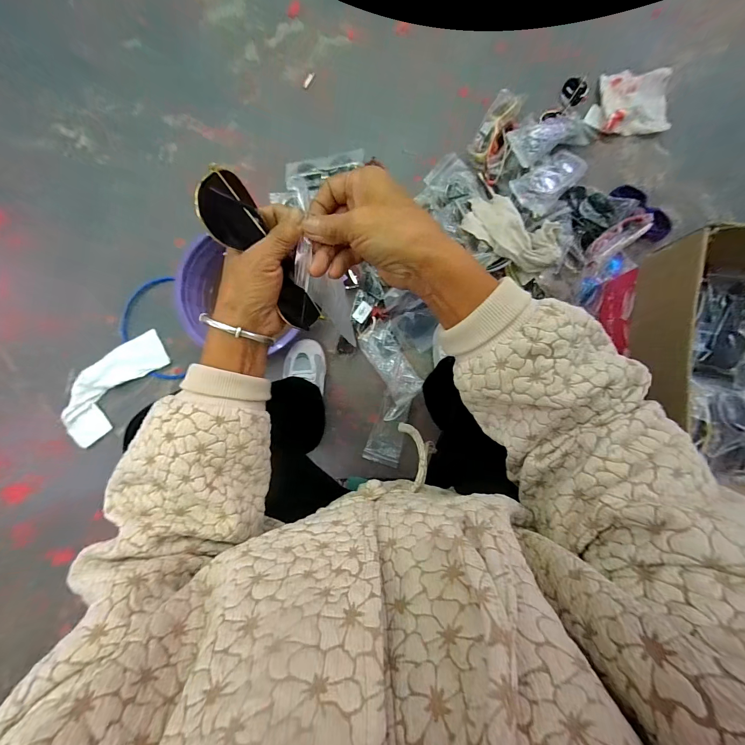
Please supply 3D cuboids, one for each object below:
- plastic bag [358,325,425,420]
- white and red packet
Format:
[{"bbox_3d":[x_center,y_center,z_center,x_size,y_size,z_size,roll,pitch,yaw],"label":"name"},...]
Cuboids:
[{"bbox_3d":[0.045,-0.007,0.718,0.095,0.021,0.193,-21,87,5],"label":"plastic bag"},{"bbox_3d":[0.554,-0.584,0.694,0.158,0.031,0.137,5,89,6],"label":"white and red packet"}]

